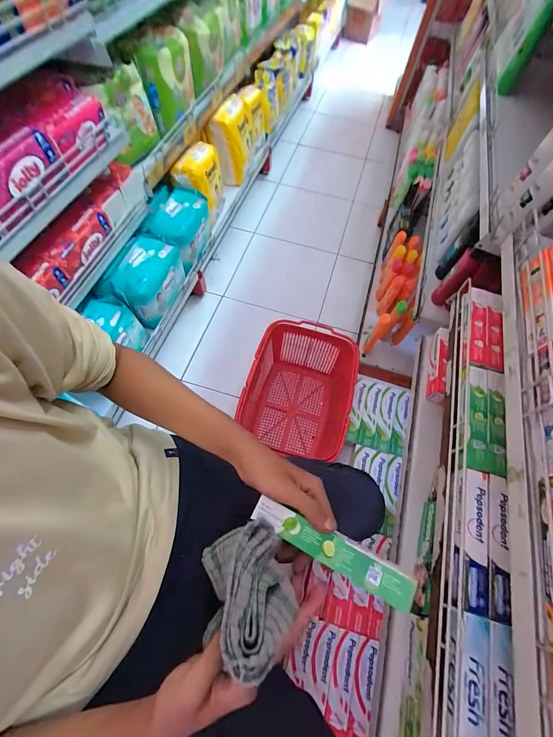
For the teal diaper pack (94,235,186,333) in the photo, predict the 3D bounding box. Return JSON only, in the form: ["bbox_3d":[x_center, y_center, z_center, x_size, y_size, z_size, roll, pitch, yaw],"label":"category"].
[{"bbox_3d":[-0.382,-0.258,0.935,0.133,0.155,0.225,21,63,8],"label":"teal diaper pack"}]

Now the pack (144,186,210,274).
[{"bbox_3d":[-0.320,-0.443,1.029,0.148,0.184,0.207,15,63,5],"label":"pack"}]

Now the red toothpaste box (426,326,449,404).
[{"bbox_3d":[0.354,-0.014,0.686,0.027,0.051,0.169,13,62,4],"label":"red toothpaste box"}]

